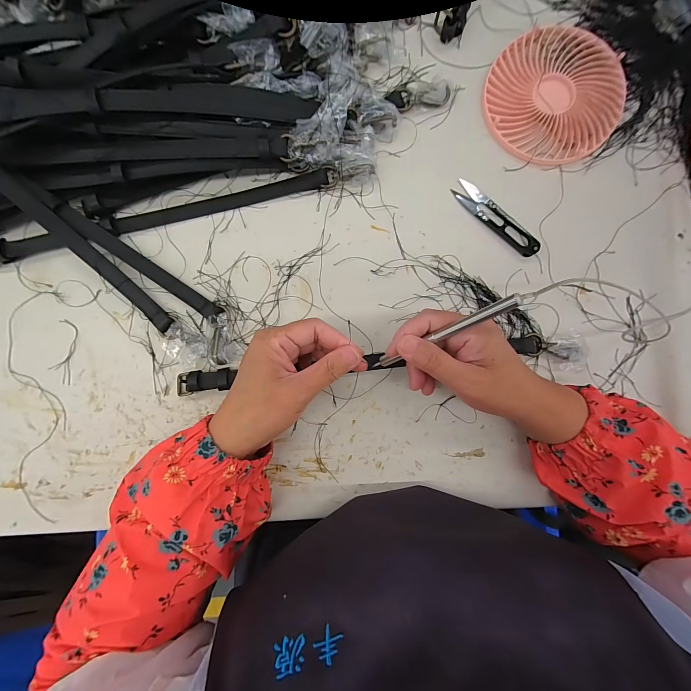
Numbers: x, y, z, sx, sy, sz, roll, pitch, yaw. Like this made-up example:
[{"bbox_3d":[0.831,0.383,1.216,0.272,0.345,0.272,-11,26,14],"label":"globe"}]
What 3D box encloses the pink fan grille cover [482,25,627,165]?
[{"bbox_3d":[0.209,-0.251,0.304,0.131,0.016,0.128,19,88,-1],"label":"pink fan grille cover"}]

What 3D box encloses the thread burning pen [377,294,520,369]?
[{"bbox_3d":[0.071,-0.006,0.237,0.006,0.132,0.009,-30,89,-46],"label":"thread burning pen"}]

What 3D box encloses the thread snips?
[{"bbox_3d":[0.150,-0.127,0.297,0.101,0.009,0.022,42,88,0],"label":"thread snips"}]

